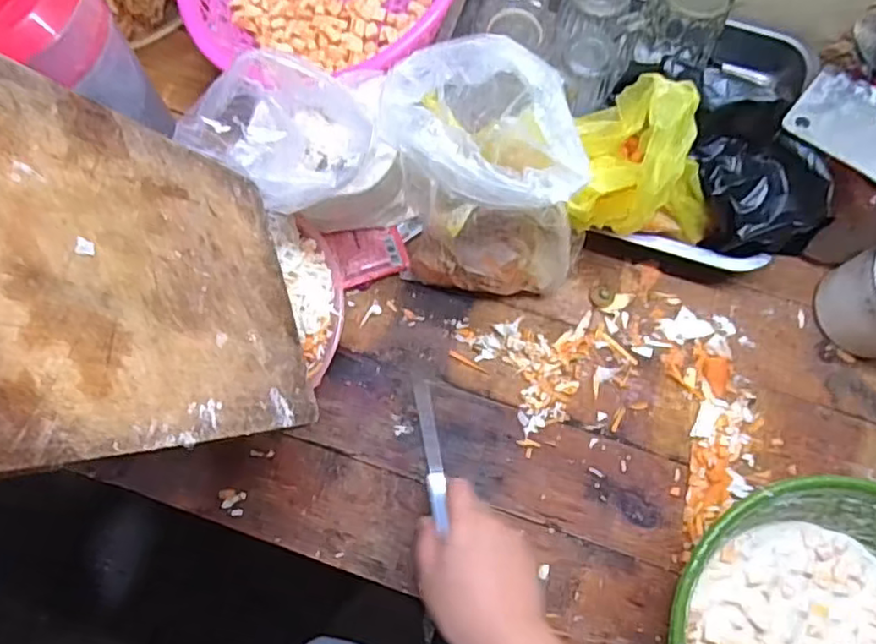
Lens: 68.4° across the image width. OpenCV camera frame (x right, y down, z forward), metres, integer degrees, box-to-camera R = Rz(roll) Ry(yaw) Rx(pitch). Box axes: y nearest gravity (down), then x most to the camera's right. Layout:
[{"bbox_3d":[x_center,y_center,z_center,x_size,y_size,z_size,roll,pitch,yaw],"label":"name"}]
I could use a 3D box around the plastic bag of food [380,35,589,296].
[{"bbox_3d":[0.038,-0.097,0.486,0.145,0.226,0.093,13,74,3],"label":"plastic bag of food"}]

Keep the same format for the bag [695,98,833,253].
[{"bbox_3d":[0.253,-0.113,0.522,0.084,0.080,0.098,3,74,0],"label":"bag"}]

